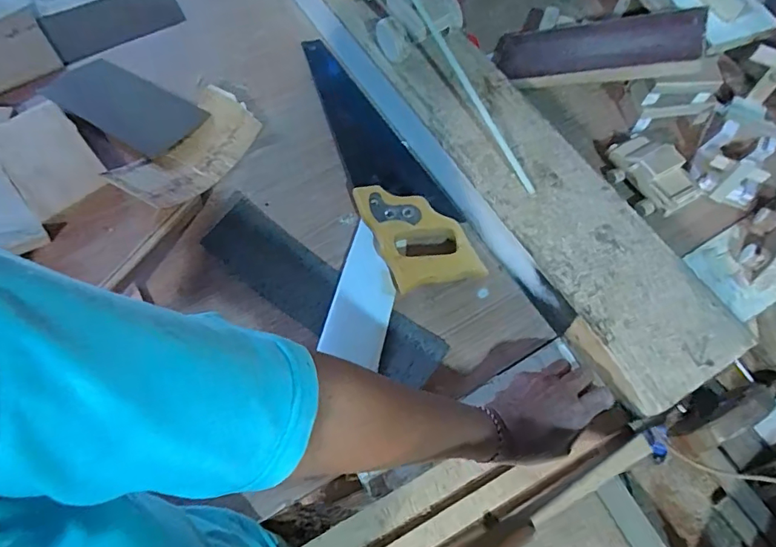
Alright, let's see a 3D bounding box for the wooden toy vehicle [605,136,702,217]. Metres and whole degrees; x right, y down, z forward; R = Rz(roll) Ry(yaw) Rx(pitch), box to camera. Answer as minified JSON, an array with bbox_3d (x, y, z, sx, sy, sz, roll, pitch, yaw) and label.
[{"bbox_3d":[0.301,-0.114,0.558,0.066,0.049,0.104,-27,69,-11],"label":"wooden toy vehicle"}]

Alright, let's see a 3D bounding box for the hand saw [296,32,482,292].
[{"bbox_3d":[-0.011,-0.133,0.578,0.095,0.027,0.358,-23,68,-9],"label":"hand saw"}]

